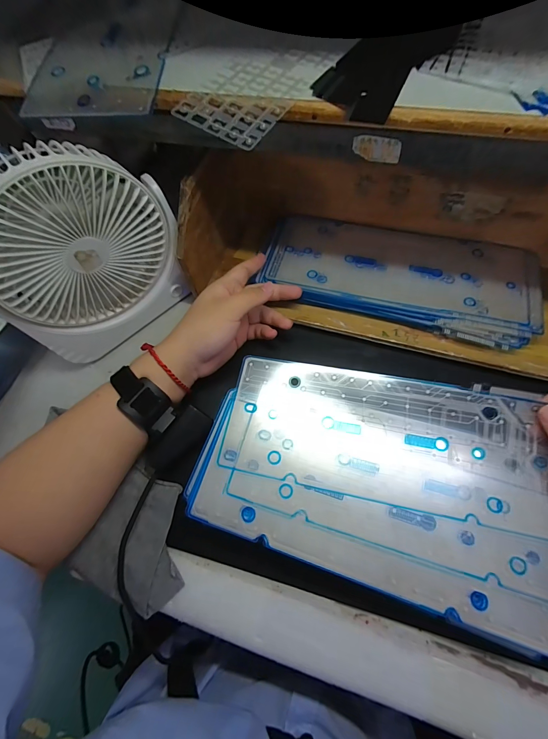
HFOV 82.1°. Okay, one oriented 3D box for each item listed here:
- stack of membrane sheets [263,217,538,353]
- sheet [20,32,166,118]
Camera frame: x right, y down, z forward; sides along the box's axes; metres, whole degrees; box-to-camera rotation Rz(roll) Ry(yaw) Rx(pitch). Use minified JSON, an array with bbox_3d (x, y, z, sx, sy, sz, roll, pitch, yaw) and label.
[{"bbox_3d":[0.141,-0.115,0.369,0.296,0.019,0.130,17,67,12],"label":"stack of membrane sheets"},{"bbox_3d":[-0.145,-0.247,0.261,0.111,0.004,0.101,3,72,6],"label":"sheet"}]

